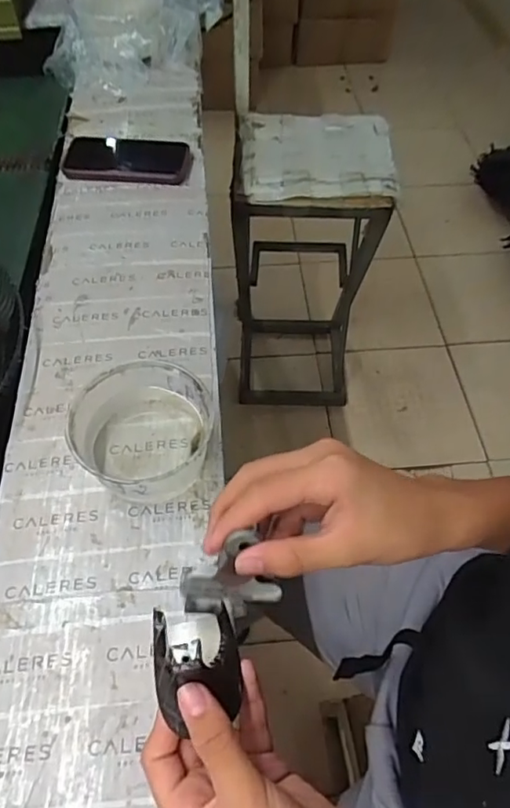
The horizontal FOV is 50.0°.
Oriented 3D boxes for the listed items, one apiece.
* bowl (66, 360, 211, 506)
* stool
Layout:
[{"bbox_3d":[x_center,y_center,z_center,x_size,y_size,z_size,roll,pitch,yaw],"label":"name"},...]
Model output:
[{"bbox_3d":[-0.097,0.024,0.473,0.105,0.064,0.110,1,56,-1],"label":"bowl"},{"bbox_3d":[0.109,-0.299,1.327,0.314,0.668,0.299,3,56,1],"label":"stool"}]

